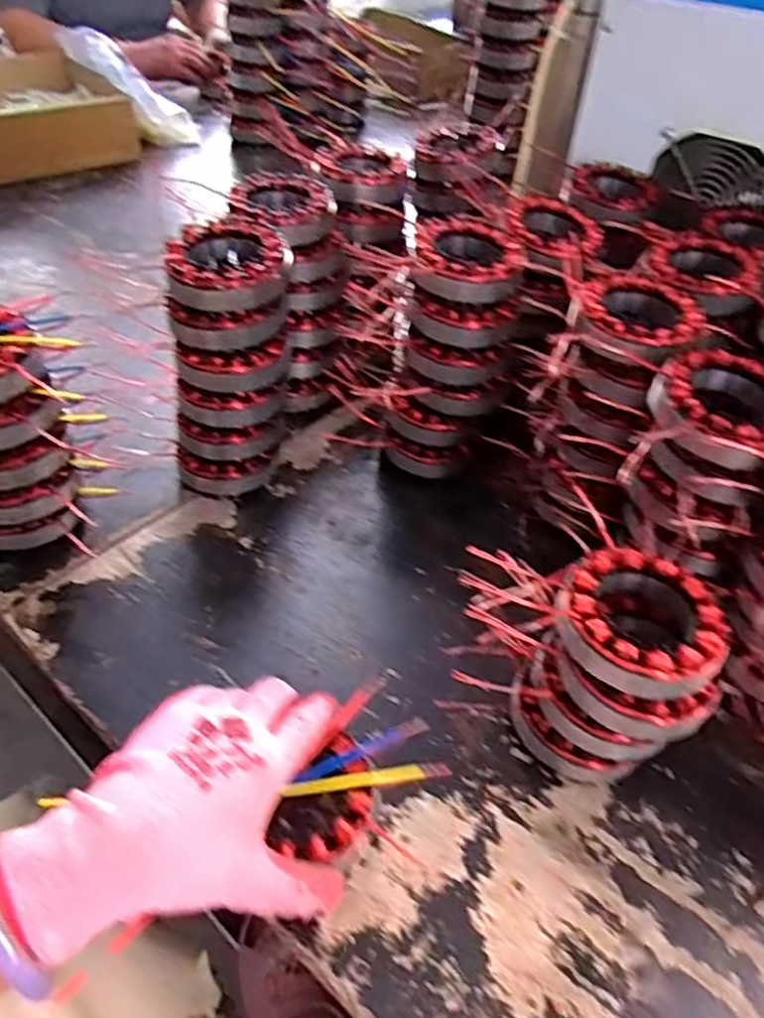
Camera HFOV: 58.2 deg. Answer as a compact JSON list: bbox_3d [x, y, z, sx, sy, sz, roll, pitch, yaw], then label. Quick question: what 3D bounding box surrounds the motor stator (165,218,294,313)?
[{"bbox_3d":[-0.108,-0.175,0.496,0.083,0.036,0.083,0,46,-4],"label":"motor stator"}]

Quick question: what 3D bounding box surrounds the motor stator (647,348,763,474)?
[{"bbox_3d":[0.210,-0.062,0.425,0.083,0.031,0.086,13,46,8],"label":"motor stator"}]

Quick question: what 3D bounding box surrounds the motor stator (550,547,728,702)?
[{"bbox_3d":[0.144,0.064,0.382,0.086,0.031,0.082,35,53,27],"label":"motor stator"}]

